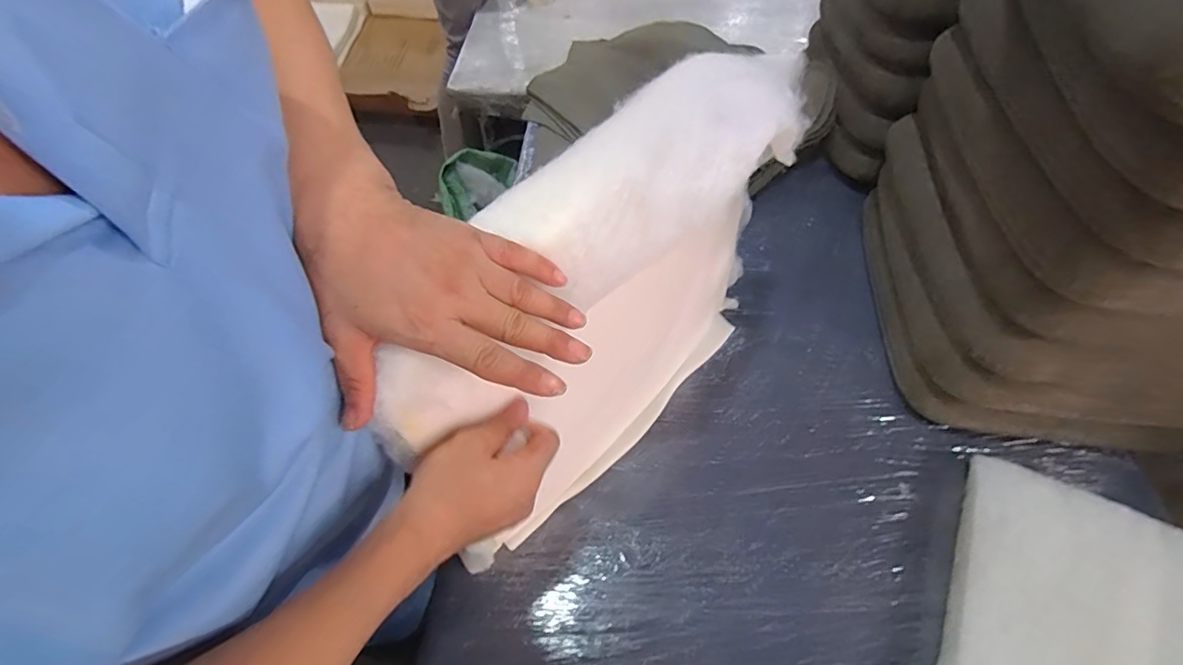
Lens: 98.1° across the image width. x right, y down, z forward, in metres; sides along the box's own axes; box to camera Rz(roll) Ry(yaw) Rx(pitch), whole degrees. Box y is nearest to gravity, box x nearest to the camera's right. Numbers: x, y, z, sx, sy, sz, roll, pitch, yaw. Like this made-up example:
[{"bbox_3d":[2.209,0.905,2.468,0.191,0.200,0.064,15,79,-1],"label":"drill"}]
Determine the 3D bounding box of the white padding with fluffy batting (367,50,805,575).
[{"bbox_3d":[0.028,-0.003,0.537,0.117,0.407,0.470,37,67,22],"label":"white padding with fluffy batting"}]

